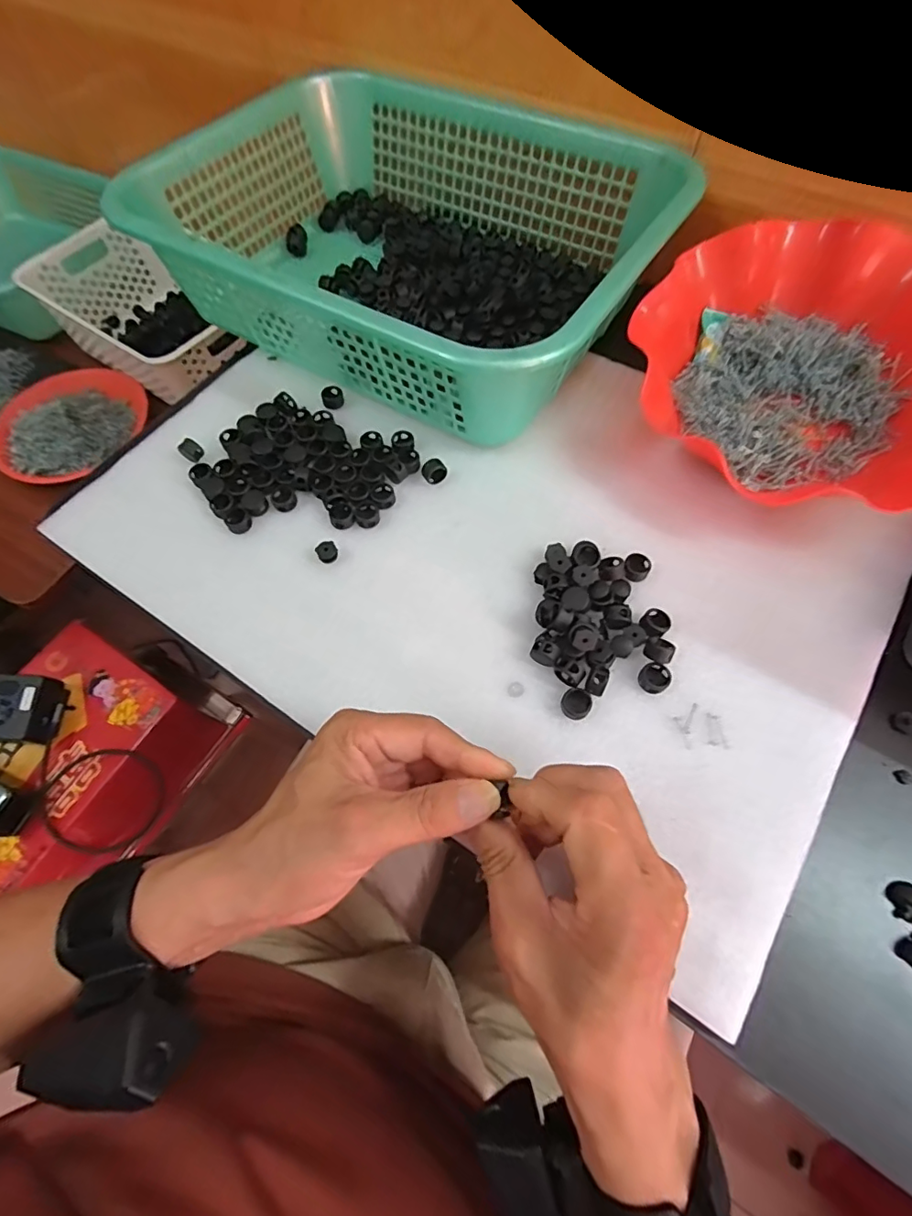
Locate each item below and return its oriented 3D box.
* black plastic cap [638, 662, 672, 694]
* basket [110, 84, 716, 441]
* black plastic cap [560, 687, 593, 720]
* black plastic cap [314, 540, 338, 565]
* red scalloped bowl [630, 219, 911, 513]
[{"bbox_3d":[0.118,0.042,0.312,0.017,0.008,0.017,-1,65,2],"label":"black plastic cap"},{"bbox_3d":[-0.035,-0.301,0.430,0.380,0.119,0.286,28,70,14],"label":"basket"},{"bbox_3d":[0.070,0.056,0.308,0.017,0.009,0.017,-1,65,2],"label":"black plastic cap"},{"bbox_3d":[-0.088,-0.038,0.358,0.014,0.010,0.014,-1,65,2],"label":"black plastic cap"},{"bbox_3d":[0.239,-0.168,0.364,0.228,0.065,0.199,20,68,11],"label":"red scalloped bowl"}]

